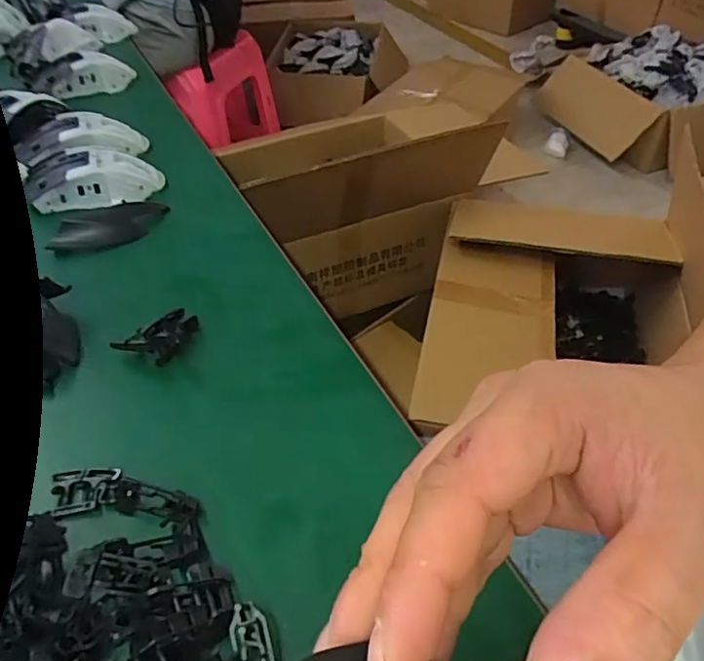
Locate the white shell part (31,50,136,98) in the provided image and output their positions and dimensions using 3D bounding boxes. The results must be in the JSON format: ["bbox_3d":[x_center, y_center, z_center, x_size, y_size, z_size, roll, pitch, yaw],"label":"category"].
[{"bbox_3d":[-0.298,-0.283,0.665,0.106,0.042,0.032,-21,48,-18],"label":"white shell part"}]

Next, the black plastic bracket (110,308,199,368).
[{"bbox_3d":[-0.126,0.005,0.386,0.054,0.024,0.029,-18,47,-16],"label":"black plastic bracket"}]

